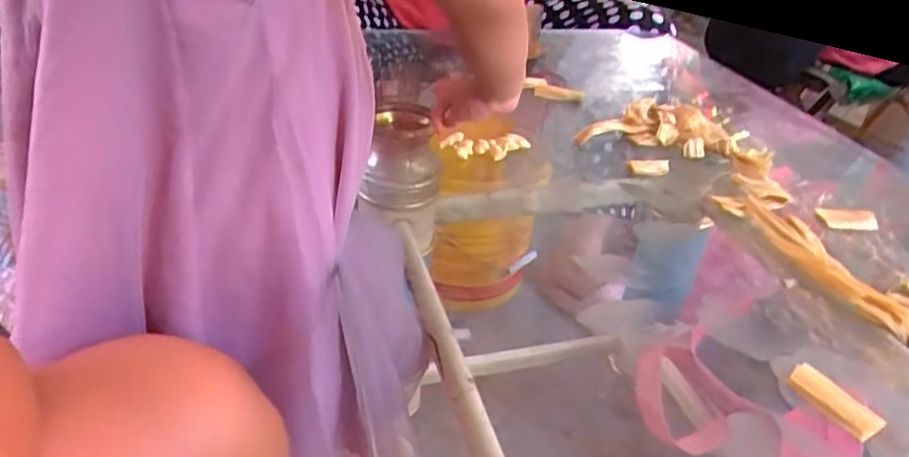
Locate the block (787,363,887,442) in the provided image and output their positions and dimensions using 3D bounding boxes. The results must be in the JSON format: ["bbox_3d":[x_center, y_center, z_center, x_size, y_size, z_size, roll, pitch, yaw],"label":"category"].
[{"bbox_3d":[0.190,0.086,0.324,0.018,0.008,0.043,-17,38,-29],"label":"block"}]

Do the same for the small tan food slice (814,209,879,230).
[{"bbox_3d":[0.299,-0.007,0.493,0.046,0.010,0.016,1,33,-6],"label":"small tan food slice"}]

